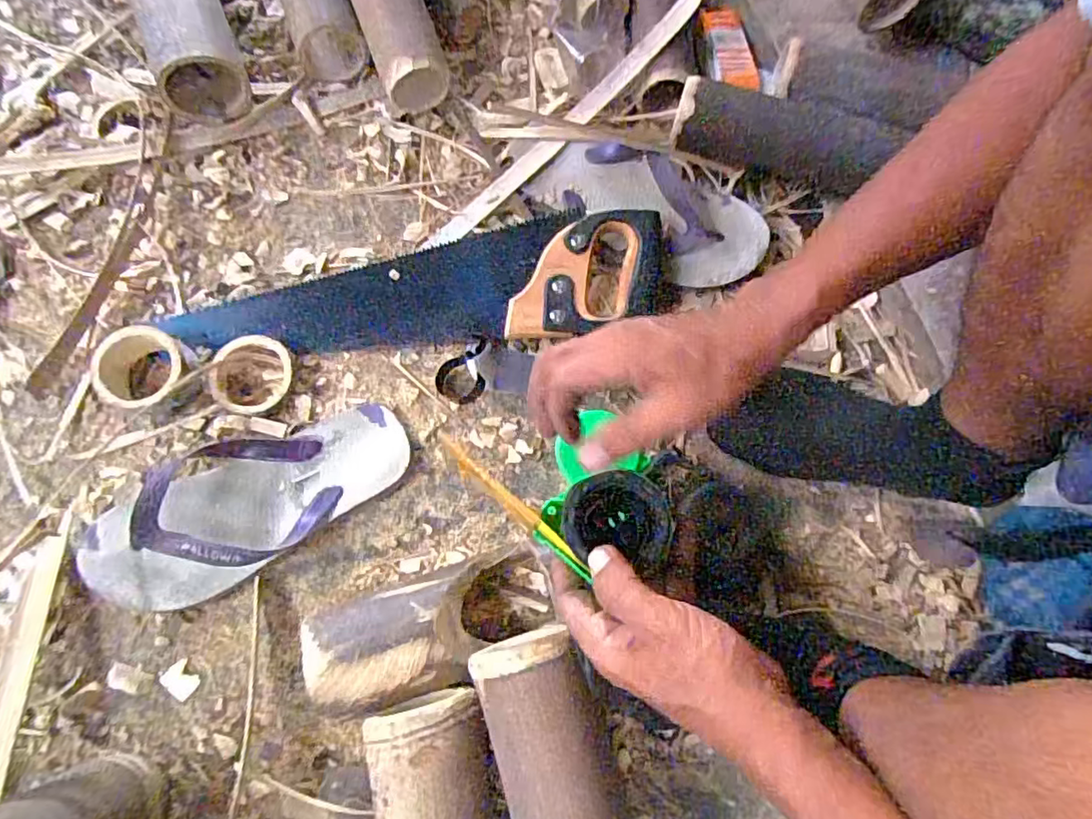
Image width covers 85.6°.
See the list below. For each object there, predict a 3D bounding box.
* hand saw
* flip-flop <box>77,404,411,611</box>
[{"bbox_3d":[-0.105,-0.093,0.524,0.420,0.019,0.099,-14,90,0],"label":"hand saw"},{"bbox_3d":[-0.232,0.069,0.463,0.252,0.050,0.108,-28,78,-12],"label":"flip-flop"}]

